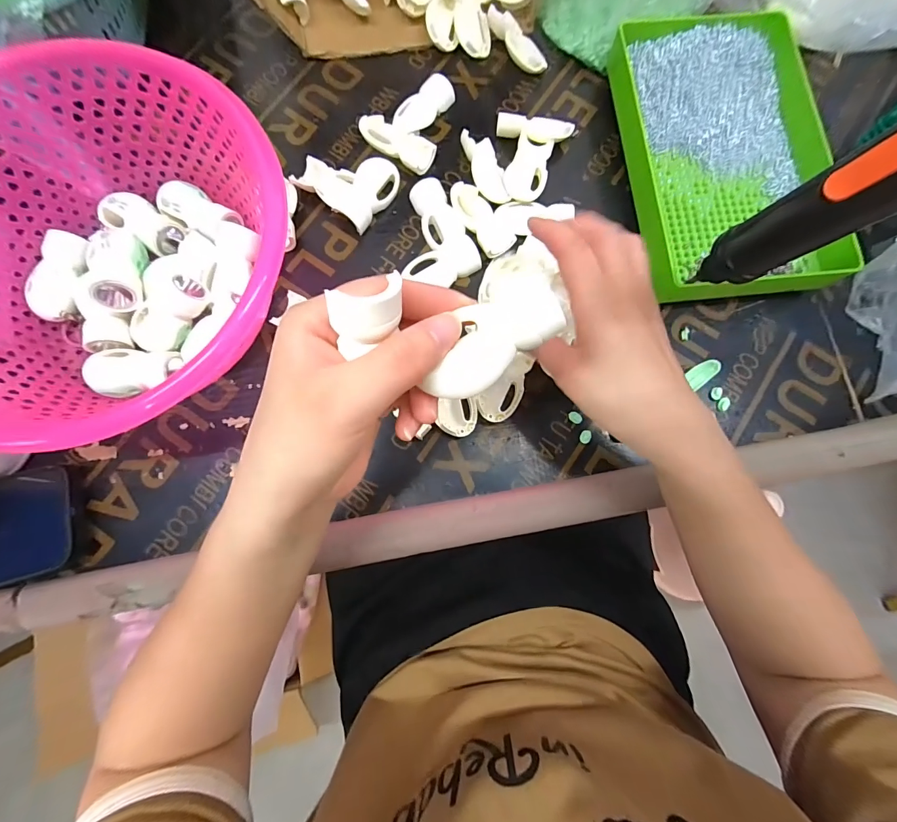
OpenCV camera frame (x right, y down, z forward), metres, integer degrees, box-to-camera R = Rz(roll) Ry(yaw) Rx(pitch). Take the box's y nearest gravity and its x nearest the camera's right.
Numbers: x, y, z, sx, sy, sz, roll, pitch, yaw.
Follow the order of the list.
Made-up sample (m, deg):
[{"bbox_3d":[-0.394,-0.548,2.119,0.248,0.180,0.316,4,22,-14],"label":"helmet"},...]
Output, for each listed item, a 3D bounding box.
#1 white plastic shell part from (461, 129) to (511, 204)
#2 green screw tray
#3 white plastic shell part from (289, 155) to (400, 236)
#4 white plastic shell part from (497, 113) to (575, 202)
[{"bbox_3d":[0.032,-0.208,0.337,0.028,0.013,0.064,-14,81,-4],"label":"white plastic shell part"},{"bbox_3d":[0.233,-0.218,0.326,0.164,0.033,0.253,-5,80,-2],"label":"green screw tray"},{"bbox_3d":[-0.085,-0.196,0.334,0.073,0.018,0.060,36,81,5],"label":"white plastic shell part"},{"bbox_3d":[0.073,-0.221,0.347,0.063,0.020,0.085,6,80,0],"label":"white plastic shell part"}]

